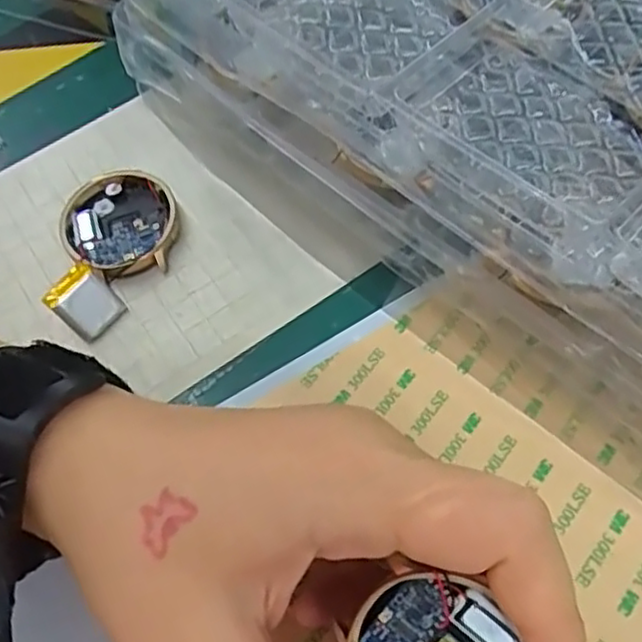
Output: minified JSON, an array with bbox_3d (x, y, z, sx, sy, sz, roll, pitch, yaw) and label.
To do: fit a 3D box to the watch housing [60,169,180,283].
[{"bbox_3d":[-0.076,-0.037,0.260,0.042,0.011,0.043,-21,64,-6],"label":"watch housing"}]

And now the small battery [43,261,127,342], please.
[{"bbox_3d":[-0.084,-0.006,0.242,0.019,0.024,0.004,-46,29,-16],"label":"small battery"}]

